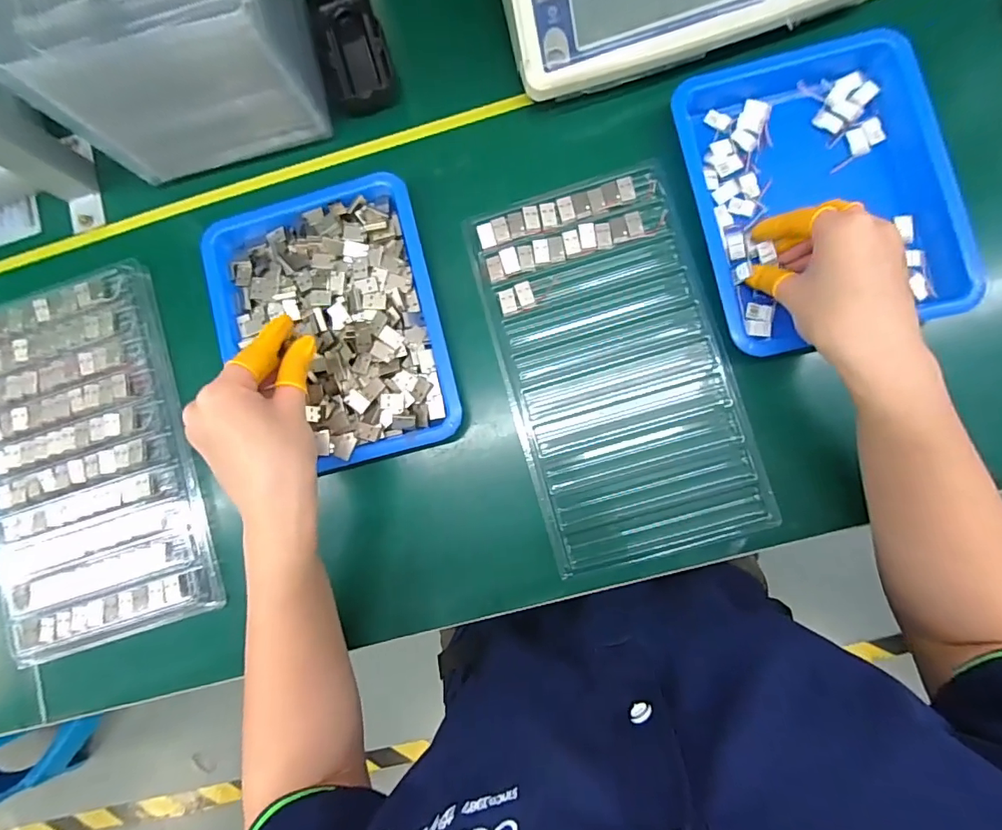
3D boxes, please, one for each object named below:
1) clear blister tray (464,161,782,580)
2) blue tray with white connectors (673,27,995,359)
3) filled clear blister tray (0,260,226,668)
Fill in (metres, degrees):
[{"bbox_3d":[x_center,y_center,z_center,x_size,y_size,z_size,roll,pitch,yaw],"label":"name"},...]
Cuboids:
[{"bbox_3d":[0.086,-0.037,0.372,0.159,0.014,0.288,-16,85,2],"label":"clear blister tray"},{"bbox_3d":[0.231,-0.168,0.357,0.171,0.032,0.225,-11,85,3],"label":"blue tray with white connectors"},{"bbox_3d":[-0.338,0.032,0.395,0.162,0.027,0.294,-14,85,2],"label":"filled clear blister tray"}]

